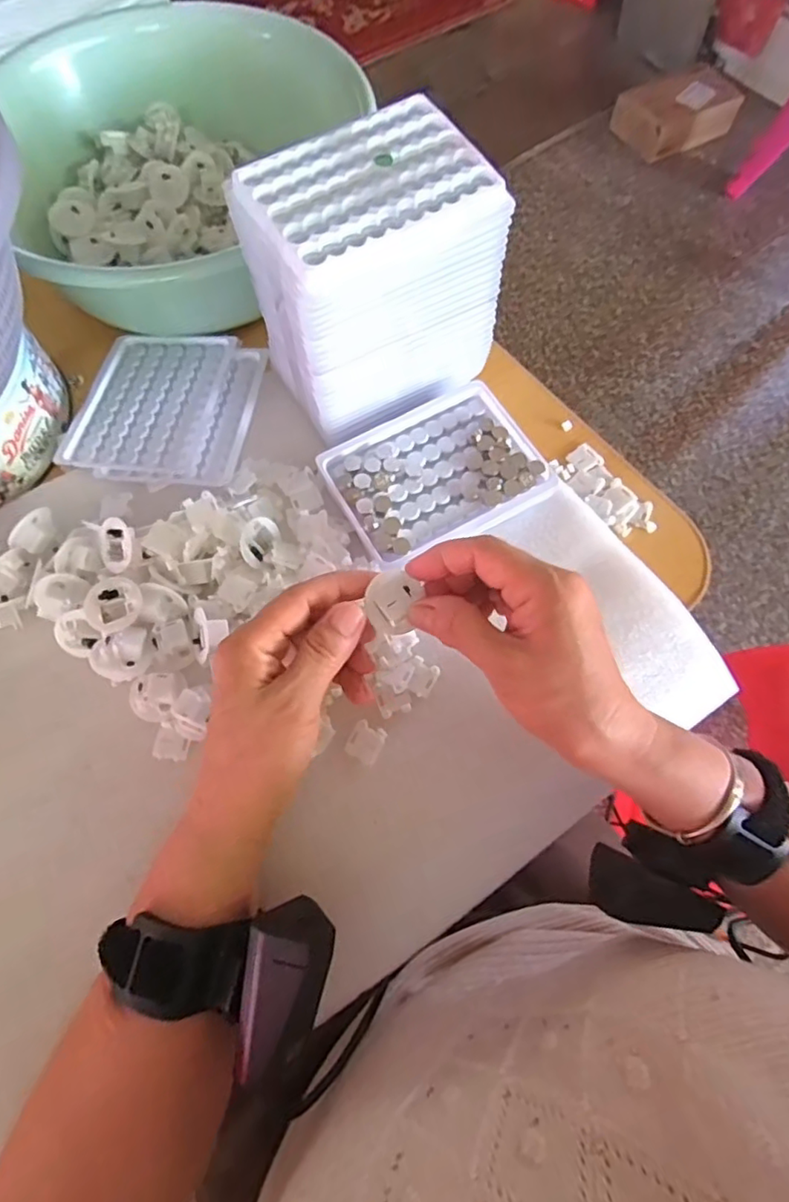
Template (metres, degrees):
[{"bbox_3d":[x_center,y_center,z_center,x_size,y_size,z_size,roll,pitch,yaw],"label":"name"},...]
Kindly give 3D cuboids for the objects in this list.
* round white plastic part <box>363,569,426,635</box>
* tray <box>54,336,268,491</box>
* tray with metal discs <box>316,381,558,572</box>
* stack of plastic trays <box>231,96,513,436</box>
[{"bbox_3d":[0.000,0.001,0.293,0.026,0.009,0.030,37,70,-9],"label":"round white plastic part"},{"bbox_3d":[-0.162,-0.141,0.412,0.123,0.018,0.129,8,70,1],"label":"tray"},{"bbox_3d":[0.026,-0.085,0.381,0.127,0.025,0.098,-27,72,-9],"label":"tray with metal discs"},{"bbox_3d":[-0.015,-0.192,0.361,0.143,0.133,0.096,-26,72,-9],"label":"stack of plastic trays"}]

